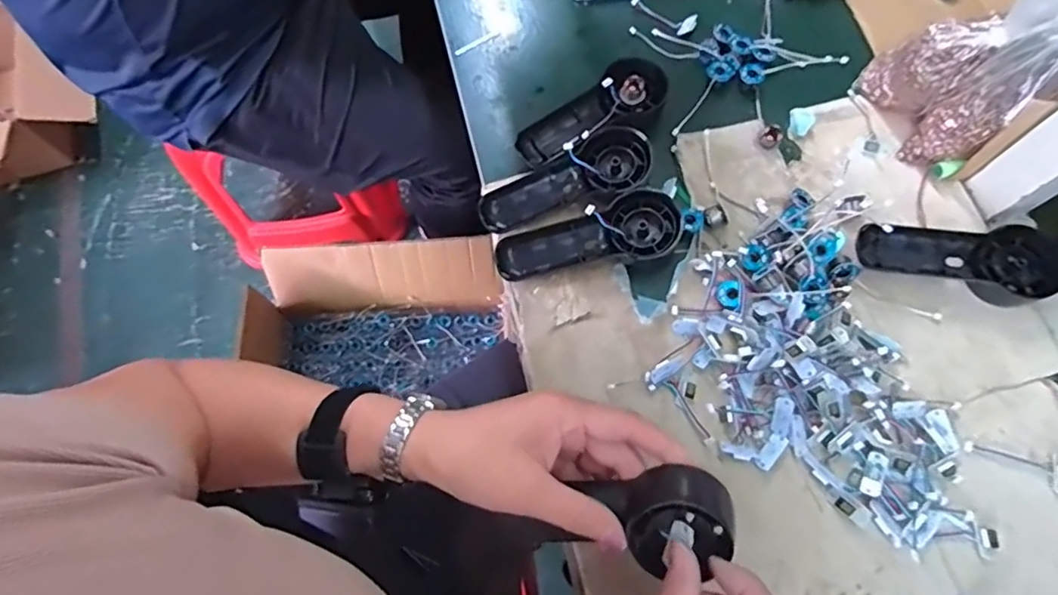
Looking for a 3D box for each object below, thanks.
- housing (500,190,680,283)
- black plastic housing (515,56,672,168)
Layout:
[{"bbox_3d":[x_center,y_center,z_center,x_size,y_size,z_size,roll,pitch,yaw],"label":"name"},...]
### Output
[{"bbox_3d":[0.048,-0.051,0.481,0.147,0.030,0.056,-5,71,1],"label":"housing"},{"bbox_3d":[0.061,-0.160,0.521,0.152,0.036,0.063,-40,74,-11],"label":"black plastic housing"}]

